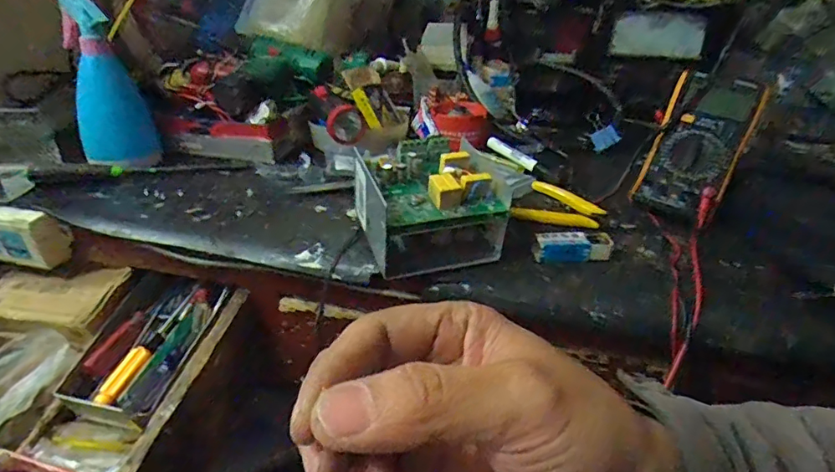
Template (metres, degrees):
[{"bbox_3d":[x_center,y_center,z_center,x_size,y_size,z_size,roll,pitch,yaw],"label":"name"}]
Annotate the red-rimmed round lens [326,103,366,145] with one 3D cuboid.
[{"bbox_3d":[-0.086,-0.135,0.615,0.048,0.055,0.019,-1,31,-3],"label":"red-rimmed round lens"}]

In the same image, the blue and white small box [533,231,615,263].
[{"bbox_3d":[0.141,0.010,0.461,0.072,0.018,0.028,-5,32,-9],"label":"blue and white small box"}]

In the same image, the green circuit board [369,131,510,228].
[{"bbox_3d":[0.012,-0.051,0.446,0.096,0.031,0.103,-10,33,-17],"label":"green circuit board"}]

